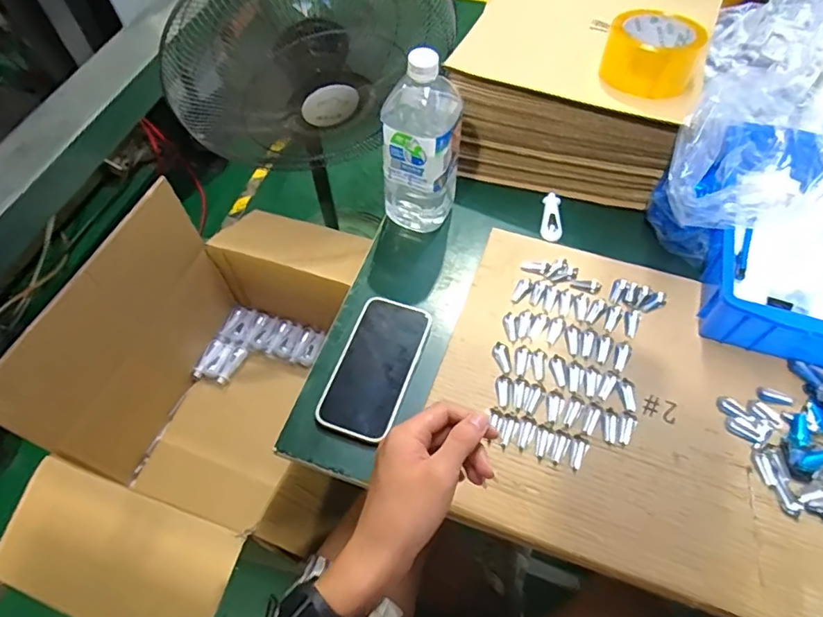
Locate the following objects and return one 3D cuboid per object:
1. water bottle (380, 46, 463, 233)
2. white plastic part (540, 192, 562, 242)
[{"bbox_3d":[0.012,-0.193,0.630,0.085,0.231,0.091,3,59,3],"label":"water bottle"},{"bbox_3d":[0.189,-0.125,0.712,0.026,0.007,0.082,9,59,6],"label":"white plastic part"}]

